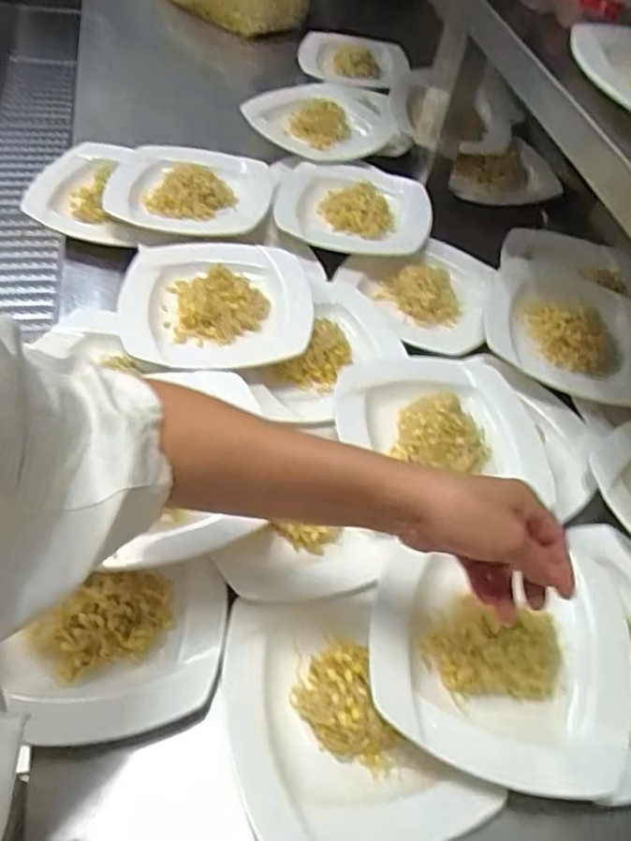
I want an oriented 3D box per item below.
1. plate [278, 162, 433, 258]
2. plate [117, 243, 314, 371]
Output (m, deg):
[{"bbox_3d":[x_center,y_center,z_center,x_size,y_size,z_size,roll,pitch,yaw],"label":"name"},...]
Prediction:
[{"bbox_3d":[0.054,-0.292,0.873,0.219,0.048,0.188,11,50,-1],"label":"plate"},{"bbox_3d":[-0.113,-0.129,0.714,0.215,0.042,0.197,2,51,-8],"label":"plate"}]

